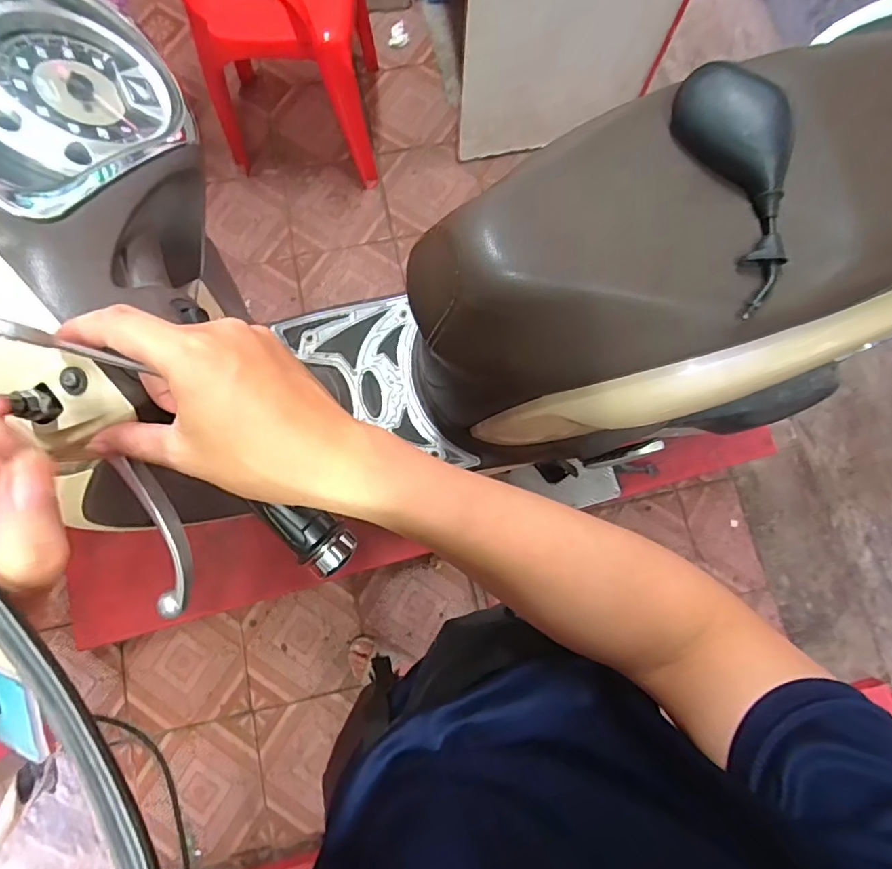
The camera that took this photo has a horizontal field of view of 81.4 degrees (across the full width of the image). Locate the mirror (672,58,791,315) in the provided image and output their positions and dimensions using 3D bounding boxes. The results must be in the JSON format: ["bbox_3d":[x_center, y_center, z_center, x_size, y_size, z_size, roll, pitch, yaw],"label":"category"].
[{"bbox_3d":[0.318,-0.269,0.543,0.084,0.051,0.263,-11,79,-3],"label":"mirror"}]

